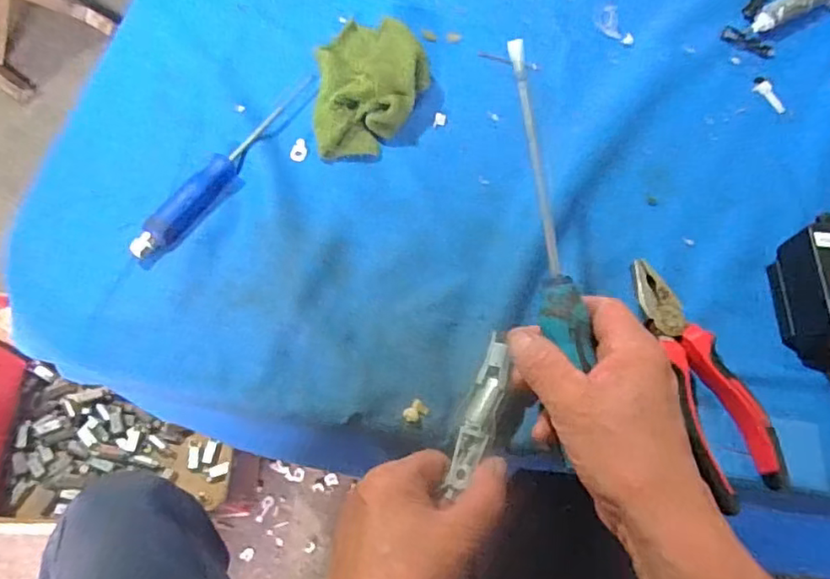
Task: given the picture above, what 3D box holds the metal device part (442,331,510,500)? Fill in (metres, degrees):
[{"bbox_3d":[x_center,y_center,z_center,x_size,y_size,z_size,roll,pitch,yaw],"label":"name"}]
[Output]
[{"bbox_3d":[0.038,0.074,0.357,0.019,0.014,0.096,19,72,6],"label":"metal device part"}]

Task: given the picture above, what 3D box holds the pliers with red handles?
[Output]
[{"bbox_3d":[0.181,0.053,0.385,0.052,0.021,0.153,-13,66,-9],"label":"pliers with red handles"}]

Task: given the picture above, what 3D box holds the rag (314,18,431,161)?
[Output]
[{"bbox_3d":[-0.033,-0.165,0.470,0.084,0.036,0.132,-1,65,-4],"label":"rag"}]

